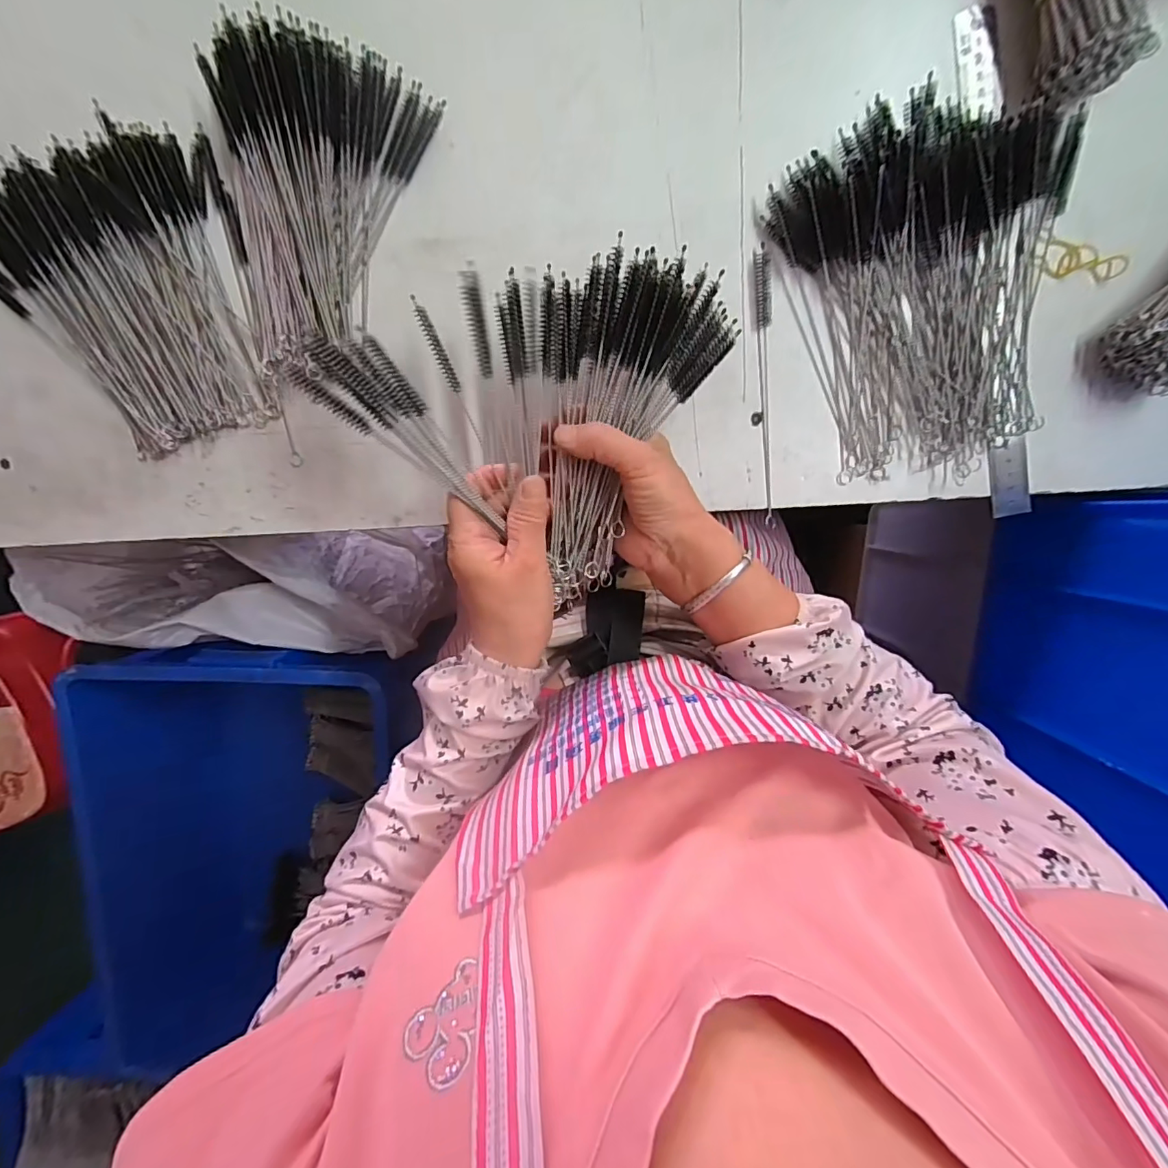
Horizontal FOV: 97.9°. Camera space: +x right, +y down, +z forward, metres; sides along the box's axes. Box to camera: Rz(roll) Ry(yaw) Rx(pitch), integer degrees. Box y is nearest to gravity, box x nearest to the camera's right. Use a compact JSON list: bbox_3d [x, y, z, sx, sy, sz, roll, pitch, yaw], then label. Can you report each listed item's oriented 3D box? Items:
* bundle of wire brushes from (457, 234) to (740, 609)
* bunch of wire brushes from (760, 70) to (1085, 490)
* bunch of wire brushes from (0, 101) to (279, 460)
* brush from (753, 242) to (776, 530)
[{"bbox_3d":[0.018,-0.091,0.311,0.150,0.036,0.192,-7,99,4],"label":"bundle of wire brushes"},{"bbox_3d":[0.243,-0.198,0.344,0.179,0.032,0.231,-21,98,6],"label":"bunch of wire brushes"},{"bbox_3d":[-0.336,-0.204,0.371,0.184,0.032,0.197,-13,99,5],"label":"bunch of wire brushes"},{"bbox_3d":[0.133,-0.139,0.371,0.010,0.007,0.195,-5,99,4],"label":"brush"}]

